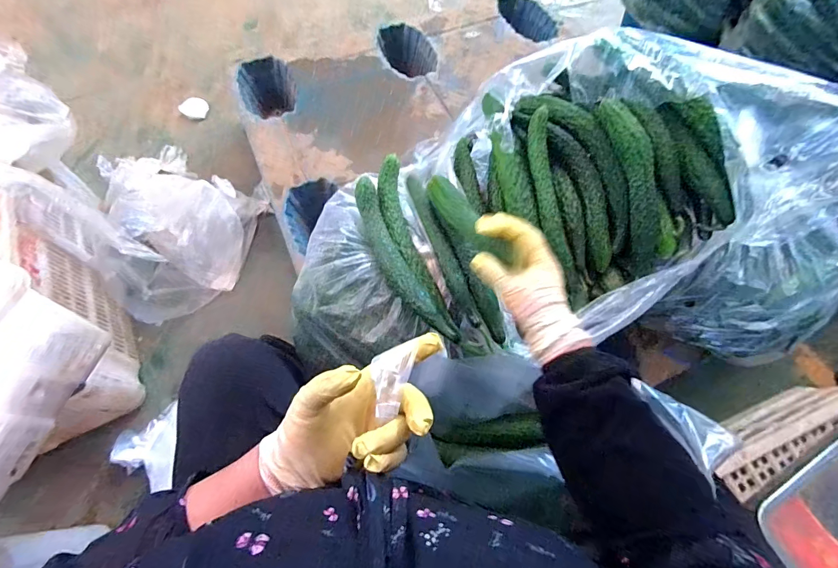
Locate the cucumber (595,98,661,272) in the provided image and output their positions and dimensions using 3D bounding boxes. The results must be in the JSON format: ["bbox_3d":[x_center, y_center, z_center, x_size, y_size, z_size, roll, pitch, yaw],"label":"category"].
[{"bbox_3d":[0.323,-0.148,0.564,0.042,0.051,0.263,-14,95,-9],"label":"cucumber"}]

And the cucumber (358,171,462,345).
[{"bbox_3d":[-0.030,-0.033,0.528,0.042,0.033,0.270,-25,70,-13],"label":"cucumber"}]

